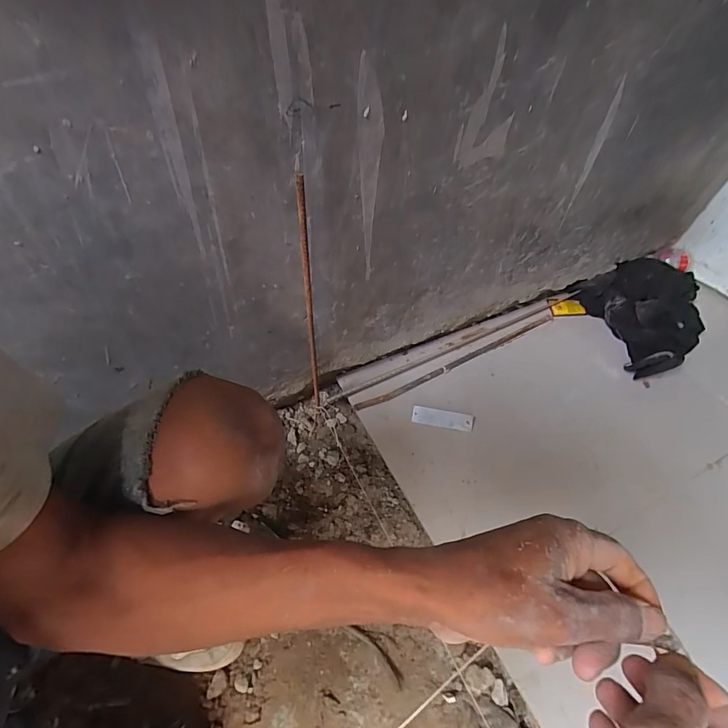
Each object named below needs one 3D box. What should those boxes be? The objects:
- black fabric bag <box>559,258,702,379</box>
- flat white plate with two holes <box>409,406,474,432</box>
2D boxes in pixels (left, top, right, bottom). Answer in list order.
[{"bbox_3d":[0.569,-0.108,0.806,0.257,0.069,0.228,-15,58,-11],"label":"black fabric bag"},{"bbox_3d":[0.128,0.089,0.682,0.098,0.004,0.028,9,71,9],"label":"flat white plate with two holes"}]

